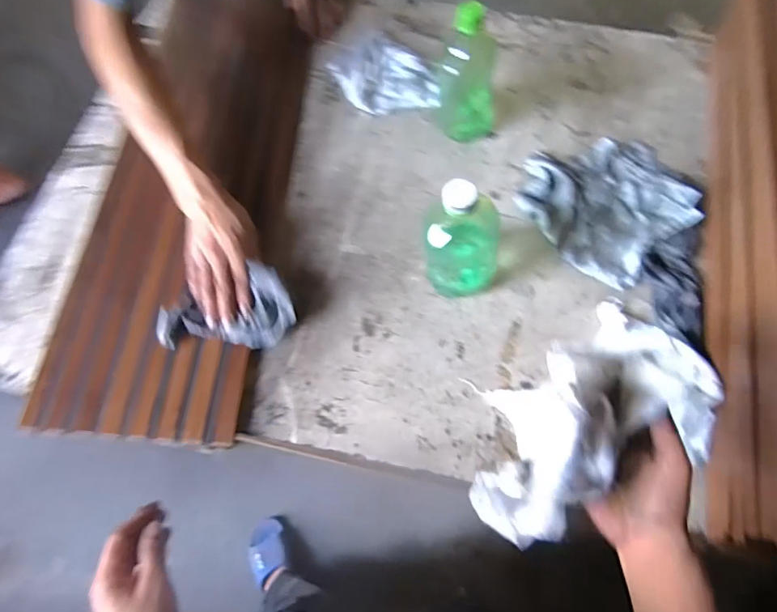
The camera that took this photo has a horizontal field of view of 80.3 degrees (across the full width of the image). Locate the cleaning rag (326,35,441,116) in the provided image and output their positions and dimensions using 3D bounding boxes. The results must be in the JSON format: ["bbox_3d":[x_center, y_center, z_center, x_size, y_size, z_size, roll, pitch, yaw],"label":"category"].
[{"bbox_3d":[-0.009,-0.376,0.745,0.144,0.027,0.163,-21,68,-9],"label":"cleaning rag"}]

